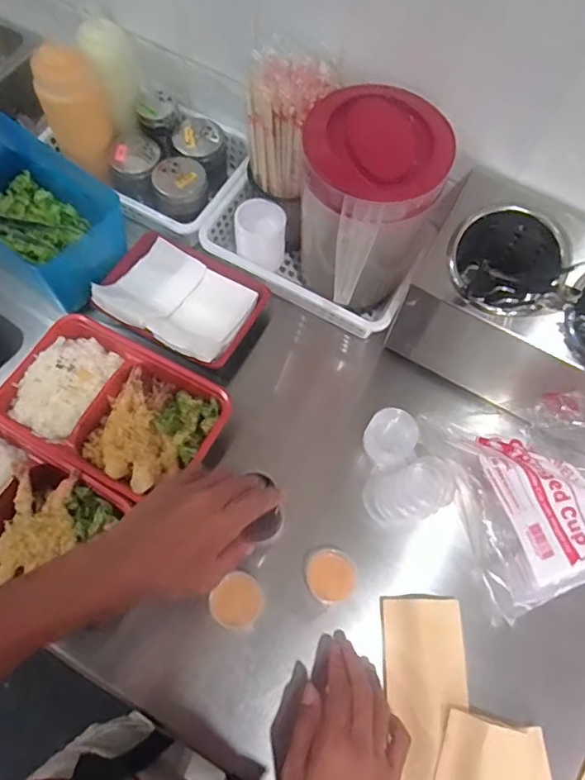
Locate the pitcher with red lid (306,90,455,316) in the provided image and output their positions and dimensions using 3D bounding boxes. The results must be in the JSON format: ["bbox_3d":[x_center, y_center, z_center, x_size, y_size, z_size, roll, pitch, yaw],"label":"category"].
[{"bbox_3d":[0.065,-0.179,0.588,0.124,0.199,0.128,1,67,-3],"label":"pitcher with red lid"}]

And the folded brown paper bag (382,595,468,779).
[{"bbox_3d":[0.123,0.274,0.517,0.073,0.010,0.157,-3,67,11],"label":"folded brown paper bag"}]

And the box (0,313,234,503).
[{"bbox_3d":[-0.183,0.016,0.588,0.217,0.038,0.142,27,68,8],"label":"box"}]

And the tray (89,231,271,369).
[{"bbox_3d":[-0.128,-0.107,0.652,0.177,0.042,0.137,28,68,8],"label":"tray"}]

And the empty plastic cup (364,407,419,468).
[{"bbox_3d":[0.101,0.049,0.580,0.050,0.060,0.042,20,67,5],"label":"empty plastic cup"}]

